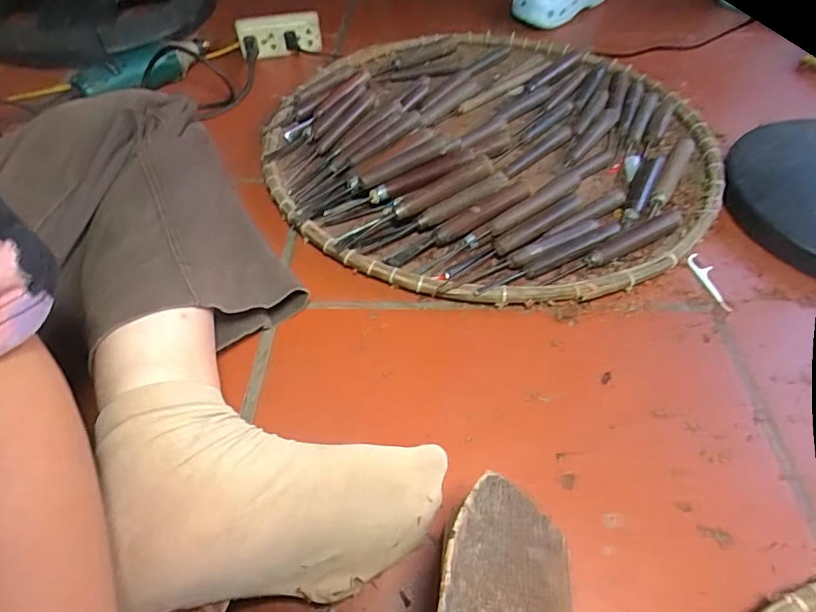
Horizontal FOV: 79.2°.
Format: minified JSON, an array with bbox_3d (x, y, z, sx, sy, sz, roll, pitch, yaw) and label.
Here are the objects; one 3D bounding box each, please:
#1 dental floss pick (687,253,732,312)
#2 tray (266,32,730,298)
[{"bbox_3d":[0.295,-0.023,0.480,0.020,0.009,0.069,-12,52,-9],"label":"dental floss pick"},{"bbox_3d":[0.093,-0.216,0.613,0.537,0.044,0.523,19,53,15],"label":"tray"}]

